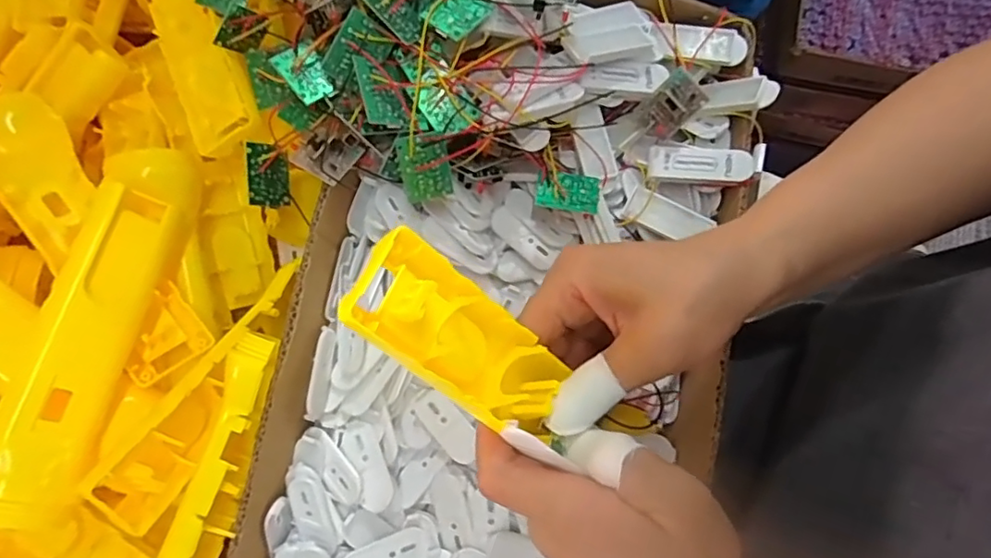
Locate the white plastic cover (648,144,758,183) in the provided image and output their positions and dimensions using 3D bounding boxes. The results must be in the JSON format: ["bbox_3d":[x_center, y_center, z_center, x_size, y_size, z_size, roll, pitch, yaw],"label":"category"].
[{"bbox_3d":[0.119,-0.067,0.335,0.056,0.011,0.020,7,77,2],"label":"white plastic cover"}]

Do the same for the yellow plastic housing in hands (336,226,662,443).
[{"bbox_3d":[-0.011,0.025,0.229,0.100,0.022,0.041,40,78,-27],"label":"yellow plastic housing in hands"}]

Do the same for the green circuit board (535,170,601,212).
[{"bbox_3d":[0.042,-0.050,0.330,0.036,0.004,0.024,9,65,-2],"label":"green circuit board"}]

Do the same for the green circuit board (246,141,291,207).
[{"bbox_3d":[-0.128,-0.059,0.328,0.006,0.024,0.034,6,97,42],"label":"green circuit board"}]

